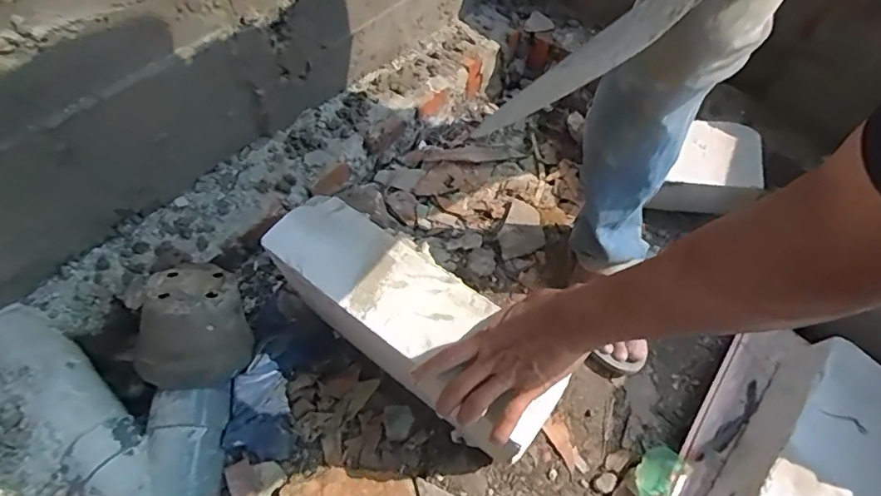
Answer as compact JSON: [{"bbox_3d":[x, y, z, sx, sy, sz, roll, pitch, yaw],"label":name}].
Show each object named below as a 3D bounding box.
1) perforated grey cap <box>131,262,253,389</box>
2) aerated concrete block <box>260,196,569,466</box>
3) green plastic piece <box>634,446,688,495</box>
[{"bbox_3d":[-0.309,0.086,0.641,0.129,0.090,0.152,-9,60,-8],"label":"perforated grey cap"},{"bbox_3d":[-0.036,0.089,0.609,0.355,0.124,0.112,38,65,19],"label":"aerated concrete block"},{"bbox_3d":[0.274,0.284,0.670,0.044,0.031,0.078,41,66,20],"label":"green plastic piece"}]

